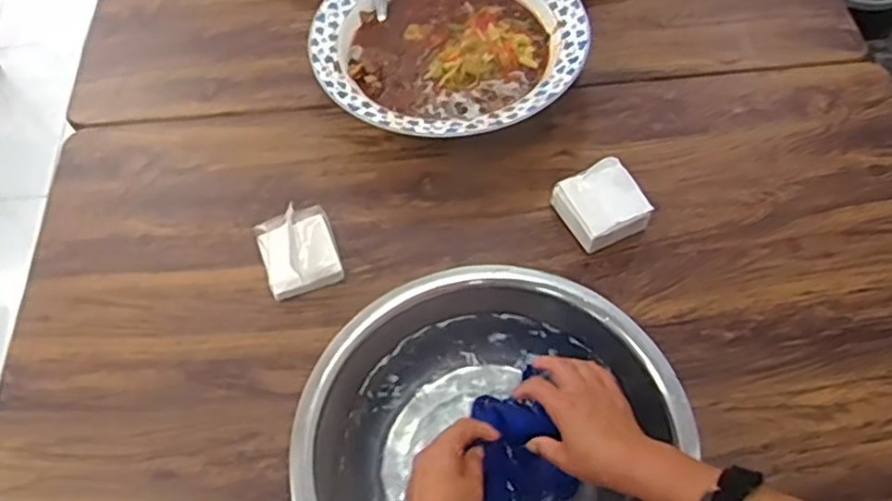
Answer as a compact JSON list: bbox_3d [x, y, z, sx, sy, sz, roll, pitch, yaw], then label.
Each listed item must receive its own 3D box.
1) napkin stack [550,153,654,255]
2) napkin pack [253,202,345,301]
[{"bbox_3d":[0.194,-0.057,0.885,0.093,0.047,0.093,-23,61,-11],"label":"napkin stack"},{"bbox_3d":[-0.182,-0.002,0.875,0.091,0.055,0.101,-18,60,-8],"label":"napkin pack"}]

